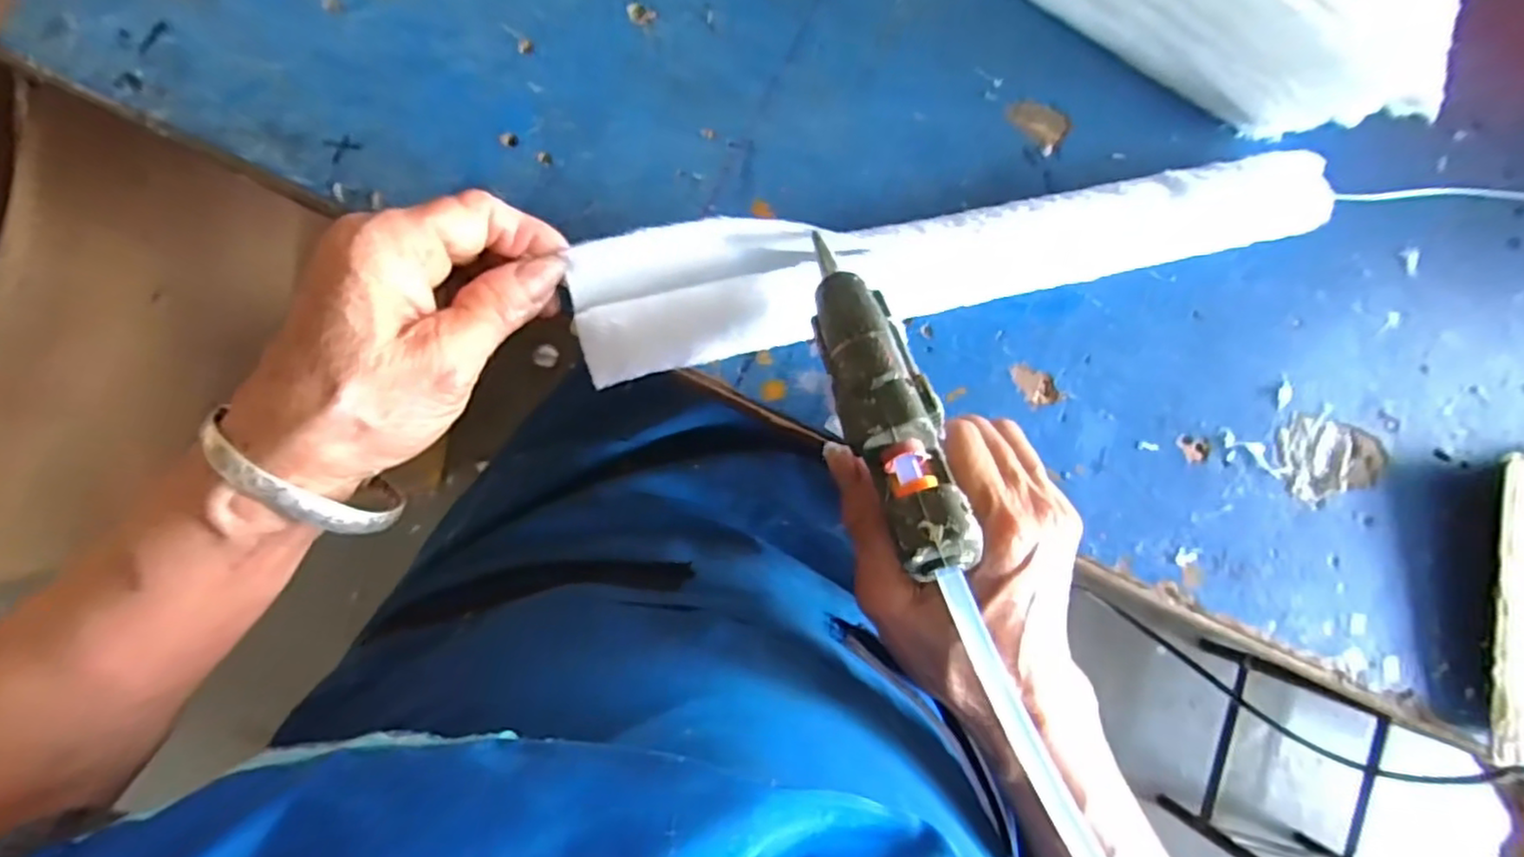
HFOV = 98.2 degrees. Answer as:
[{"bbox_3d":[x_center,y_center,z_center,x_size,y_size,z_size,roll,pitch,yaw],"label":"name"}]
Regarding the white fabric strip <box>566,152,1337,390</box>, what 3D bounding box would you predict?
[{"bbox_3d":[0.090,-0.073,0.277,0.327,0.018,0.051,-11,89,-9],"label":"white fabric strip"}]

